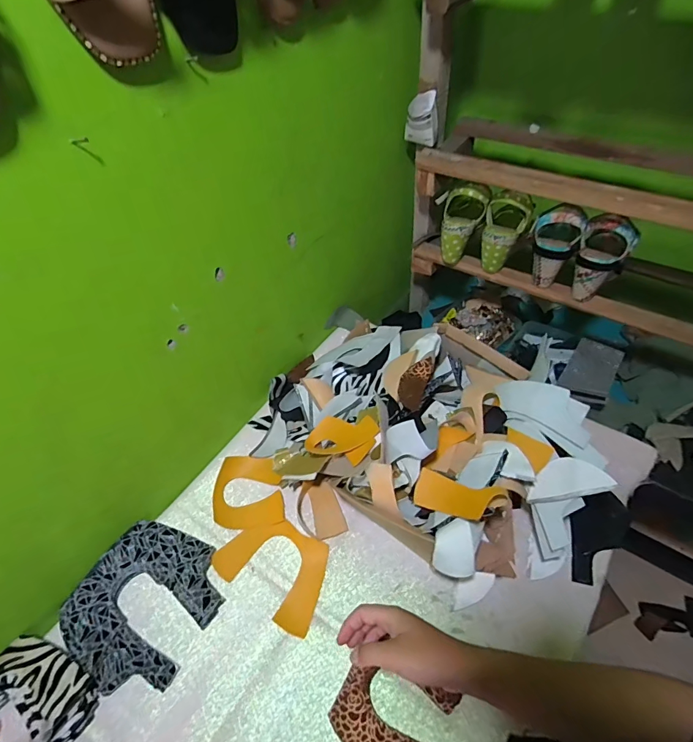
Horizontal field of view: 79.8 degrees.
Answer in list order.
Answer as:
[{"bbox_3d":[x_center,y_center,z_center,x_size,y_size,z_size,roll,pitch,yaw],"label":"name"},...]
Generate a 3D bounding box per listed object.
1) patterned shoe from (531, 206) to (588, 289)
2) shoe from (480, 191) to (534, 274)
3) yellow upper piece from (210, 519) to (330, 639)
[{"bbox_3d":[0.375,-0.228,0.756,0.080,0.138,0.084,20,55,20],"label":"patterned shoe"},{"bbox_3d":[0.282,-0.260,0.781,0.090,0.144,0.072,29,28,26],"label":"shoe"},{"bbox_3d":[-0.103,0.287,0.616,0.170,0.010,0.116,22,56,24],"label":"yellow upper piece"}]

